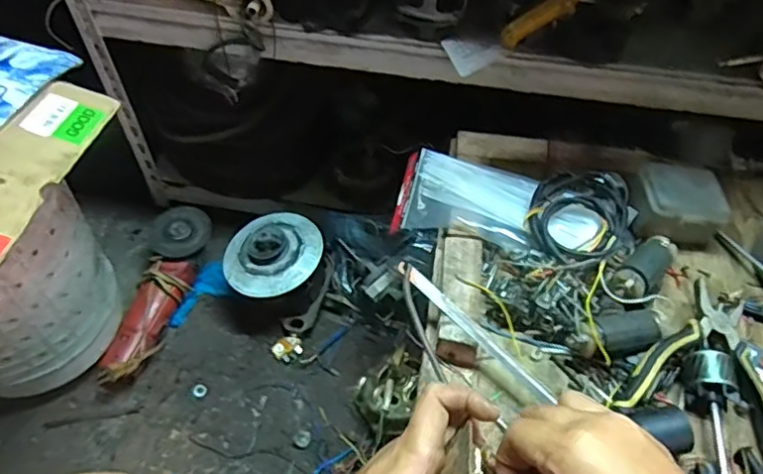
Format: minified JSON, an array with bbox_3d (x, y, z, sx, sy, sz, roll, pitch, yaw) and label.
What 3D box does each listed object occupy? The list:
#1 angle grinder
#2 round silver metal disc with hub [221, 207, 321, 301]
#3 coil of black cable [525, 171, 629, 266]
[{"bbox_3d":[-0.355,0.093,0.949,0.091,0.082,0.299,8,54,7],"label":"angle grinder"},{"bbox_3d":[-0.168,0.018,0.913,0.146,0.040,0.147,0,53,1],"label":"round silver metal disc with hub"},{"bbox_3d":[0.203,-0.018,0.622,0.095,0.032,0.120,12,54,9],"label":"coil of black cable"}]

